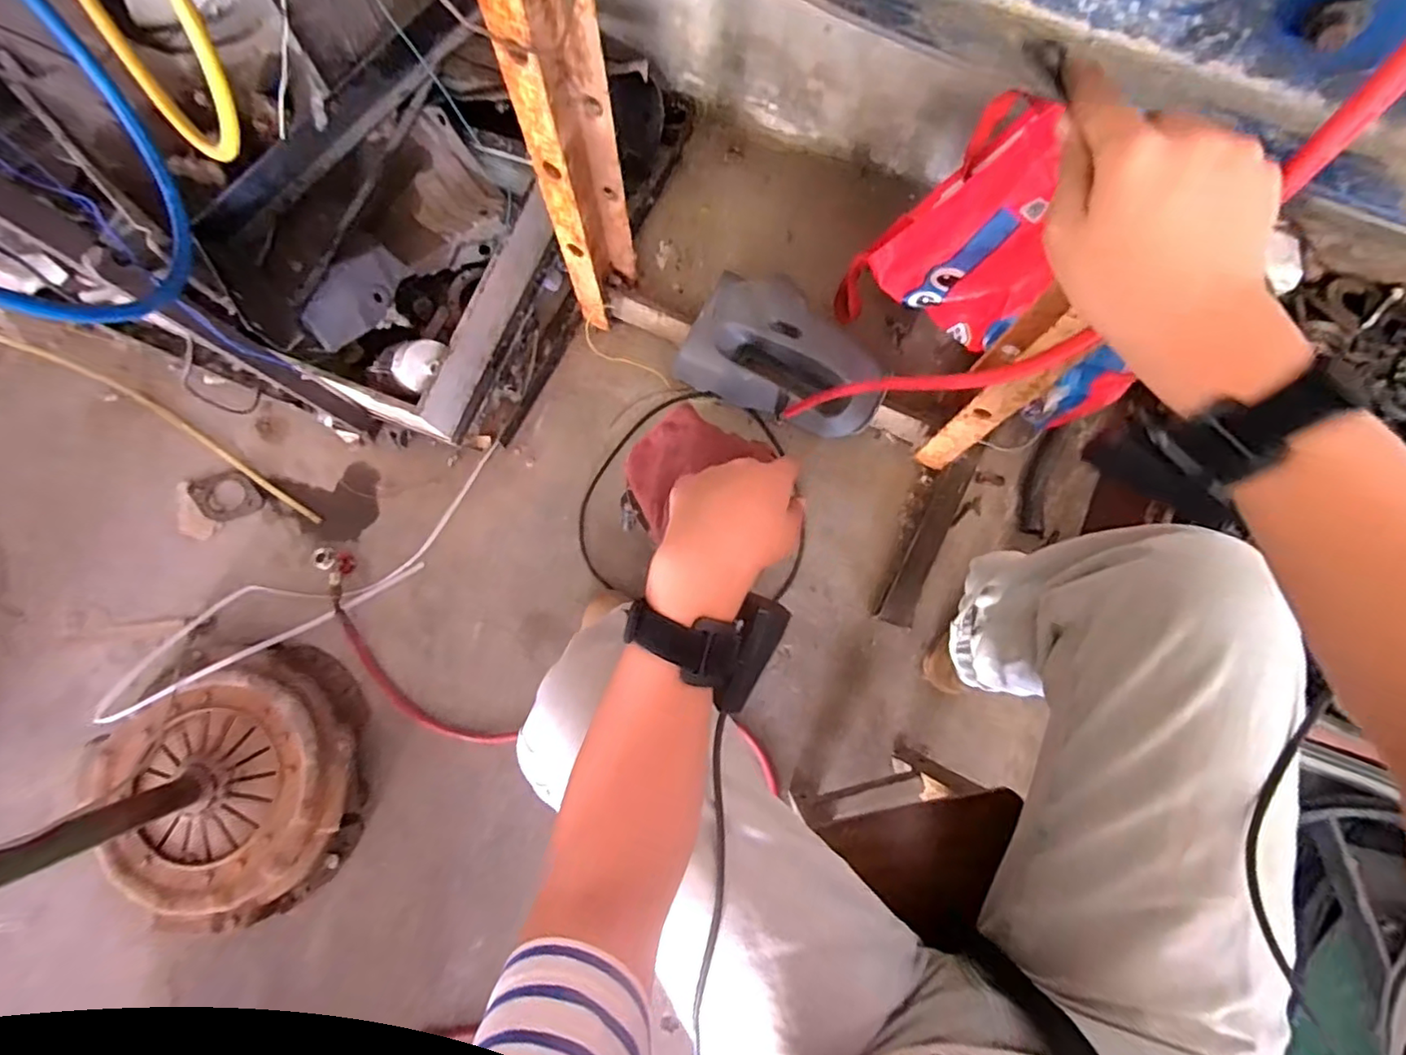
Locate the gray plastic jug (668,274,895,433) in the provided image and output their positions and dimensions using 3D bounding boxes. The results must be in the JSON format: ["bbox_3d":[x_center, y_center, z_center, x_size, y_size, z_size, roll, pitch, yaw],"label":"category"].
[{"bbox_3d":[0.132,-0.256,0.906,0.296,0.088,0.184,22,80,5],"label":"gray plastic jug"}]

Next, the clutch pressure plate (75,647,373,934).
[{"bbox_3d":[-0.634,0.345,0.823,0.329,0.077,0.351,-2,79,0],"label":"clutch pressure plate"}]

